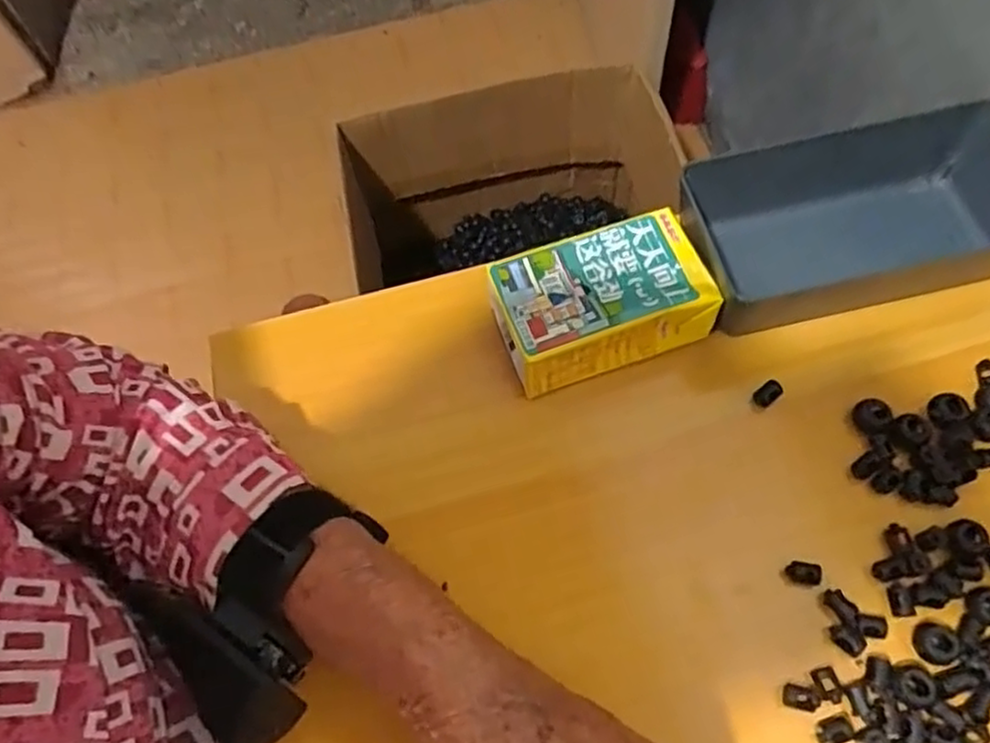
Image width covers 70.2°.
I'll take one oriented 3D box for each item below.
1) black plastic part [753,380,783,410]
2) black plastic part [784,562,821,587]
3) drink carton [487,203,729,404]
[{"bbox_3d":[0.143,0.012,0.369,0.015,0.005,0.010,-36,68,-13],"label":"black plastic part"},{"bbox_3d":[0.145,0.095,0.330,0.015,0.006,0.010,11,66,8],"label":"black plastic part"},{"bbox_3d":[0.056,-0.037,0.376,0.107,0.040,0.063,-19,65,-6],"label":"drink carton"}]

